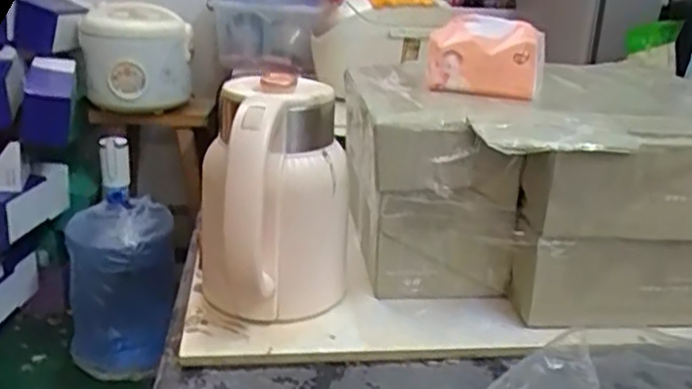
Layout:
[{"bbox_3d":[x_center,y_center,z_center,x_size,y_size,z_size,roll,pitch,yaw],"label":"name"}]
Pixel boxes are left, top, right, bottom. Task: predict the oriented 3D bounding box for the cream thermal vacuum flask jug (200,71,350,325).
[{"bbox_3d":[-0.071,0.017,0.673,0.142,0.238,0.146,1,21,-5],"label":"cream thermal vacuum flask jug"}]

